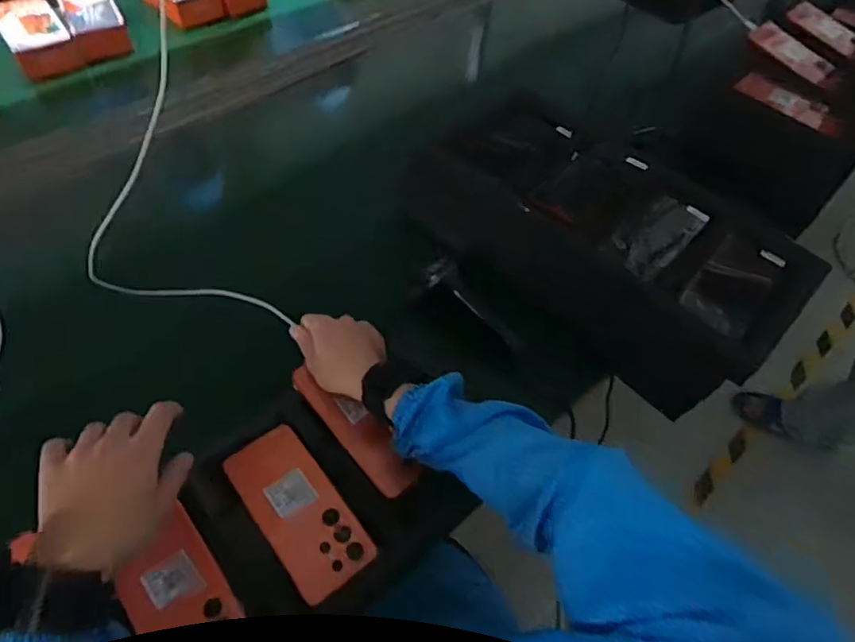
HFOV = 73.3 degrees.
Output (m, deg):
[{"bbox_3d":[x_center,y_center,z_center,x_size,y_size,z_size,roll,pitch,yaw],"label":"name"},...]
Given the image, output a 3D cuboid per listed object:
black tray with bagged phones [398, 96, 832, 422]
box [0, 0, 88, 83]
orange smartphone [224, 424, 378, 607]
[{"bbox_3d":[0.245,-0.115,0.786,0.272,0.127,0.475,-38,64,-26],"label":"black tray with bagged phones"},{"bbox_3d":[-0.781,-0.568,1.144,0.109,0.070,0.211,-30,61,-22],"label":"box"},{"bbox_3d":[-0.125,0.180,0.559,0.076,0.004,0.170,-32,61,-23],"label":"orange smartphone"}]

